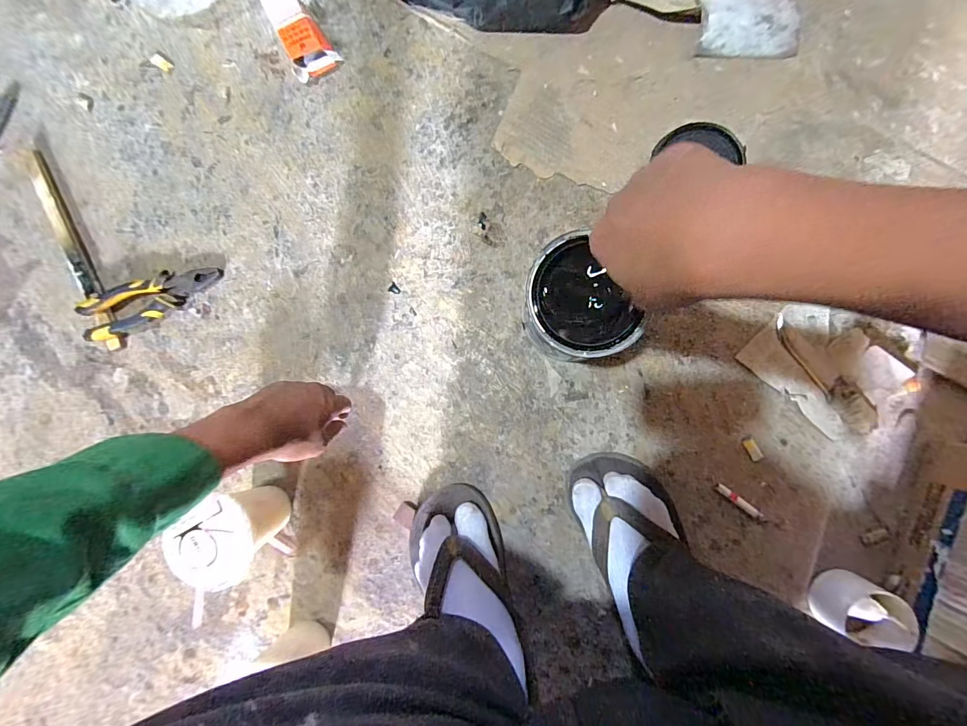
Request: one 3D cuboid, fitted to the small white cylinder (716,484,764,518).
[{"bbox_3d":[0.281,0.152,0.452,0.054,0.008,0.008,38,92,6],"label":"small white cylinder"}]

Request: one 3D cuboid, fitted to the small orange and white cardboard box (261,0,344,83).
[{"bbox_3d":[-0.231,-0.410,0.511,0.055,0.028,0.116,-31,86,4],"label":"small orange and white cardboard box"}]

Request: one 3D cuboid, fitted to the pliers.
[{"bbox_3d":[-0.418,-0.079,0.517,0.176,0.024,0.057,-19,86,5],"label":"pliers"}]

